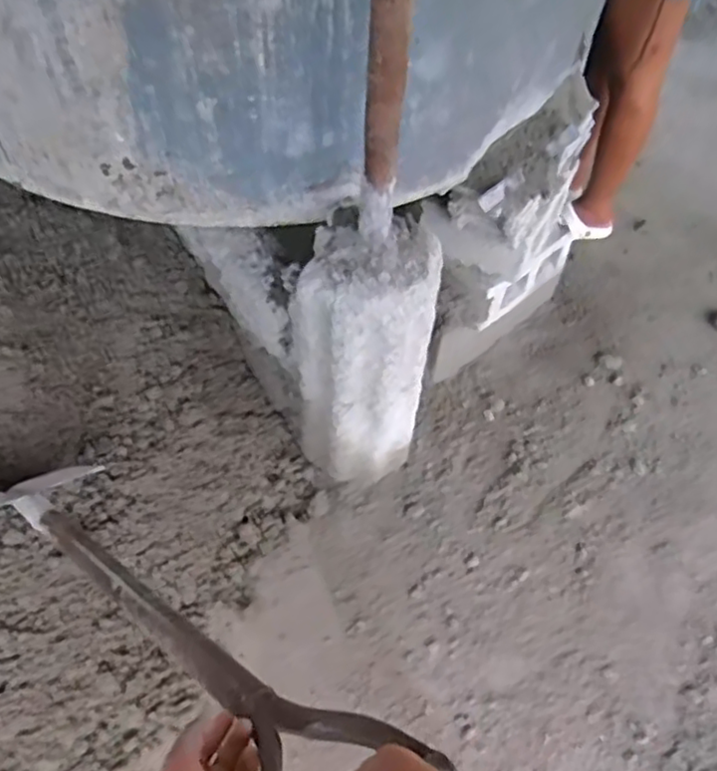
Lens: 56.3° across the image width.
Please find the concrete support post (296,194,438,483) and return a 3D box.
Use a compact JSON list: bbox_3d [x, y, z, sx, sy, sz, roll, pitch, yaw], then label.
[{"bbox_3d":[0.011,-0.046,1.108,0.210,0.581,0.191,11,57,4],"label":"concrete support post"}]

